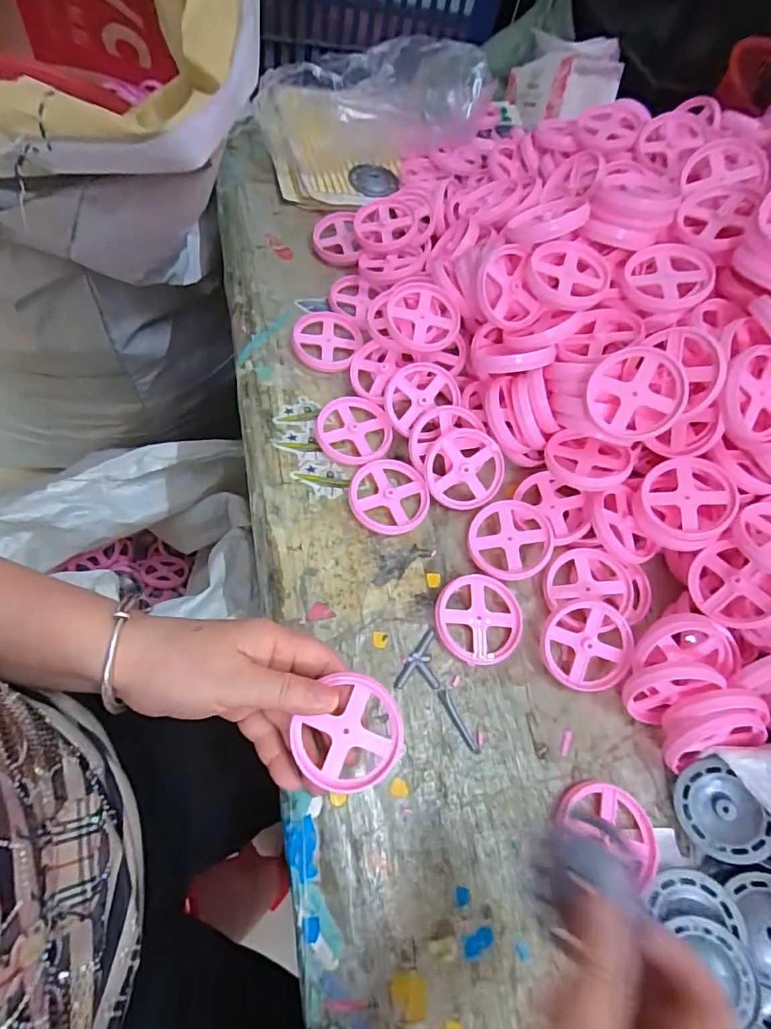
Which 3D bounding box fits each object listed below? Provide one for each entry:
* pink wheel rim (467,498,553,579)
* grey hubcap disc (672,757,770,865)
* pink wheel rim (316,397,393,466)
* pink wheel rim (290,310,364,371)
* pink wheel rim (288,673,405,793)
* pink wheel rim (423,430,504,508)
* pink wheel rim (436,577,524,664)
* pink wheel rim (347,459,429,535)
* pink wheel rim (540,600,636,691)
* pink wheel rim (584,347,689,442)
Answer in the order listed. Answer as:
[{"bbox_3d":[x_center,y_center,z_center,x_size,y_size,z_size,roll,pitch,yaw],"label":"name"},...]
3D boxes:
[{"bbox_3d":[0.098,0.017,0.400,0.062,0.016,0.067,19,61,0],"label":"pink wheel rim"},{"bbox_3d":[0.216,0.193,0.331,0.047,0.004,0.058,-35,59,7],"label":"grey hubcap disc"},{"bbox_3d":[-0.026,-0.072,0.433,0.061,0.008,0.063,4,62,-8],"label":"pink wheel rim"},{"bbox_3d":[-0.054,-0.161,0.475,0.063,0.007,0.063,1,63,-2],"label":"pink wheel rim"},{"bbox_3d":[-0.021,0.126,0.295,0.062,0.005,0.062,-7,81,1],"label":"pink wheel rim"},{"bbox_3d":[0.064,-0.037,0.415,0.062,0.007,0.063,0,94,3],"label":"pink wheel rim"},{"bbox_3d":[0.070,0.075,0.378,0.062,0.010,0.066,4,62,-8],"label":"pink wheel rim"},{"bbox_3d":[0.003,-0.015,0.409,0.063,0.007,0.063,4,62,-8],"label":"pink wheel rim"},{"bbox_3d":[0.144,0.092,0.366,0.060,0.009,0.064,0,83,3],"label":"pink wheel rim"},{"bbox_3d":[0.175,-0.084,0.360,0.064,0.010,0.063,11,95,28],"label":"pink wheel rim"}]

